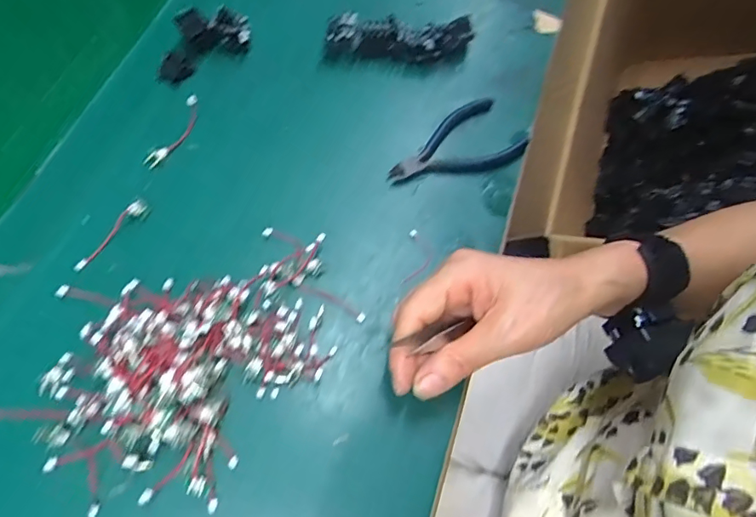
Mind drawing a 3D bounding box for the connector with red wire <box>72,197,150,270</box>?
[{"bbox_3d":[-0.188,-0.016,0.347,0.011,0.011,0.064,34,68,9],"label":"connector with red wire"}]

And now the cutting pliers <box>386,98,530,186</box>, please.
[{"bbox_3d":[0.061,-0.085,0.389,0.112,0.012,0.057,-29,72,-16],"label":"cutting pliers"}]

